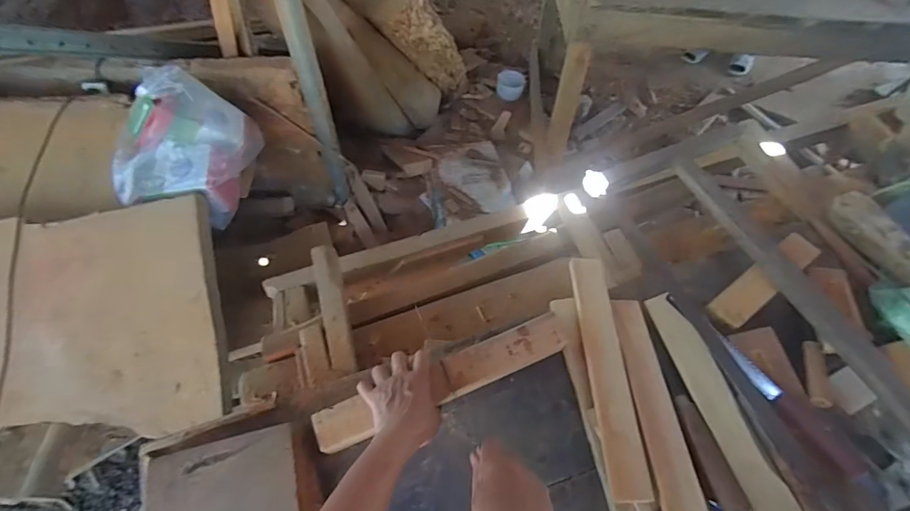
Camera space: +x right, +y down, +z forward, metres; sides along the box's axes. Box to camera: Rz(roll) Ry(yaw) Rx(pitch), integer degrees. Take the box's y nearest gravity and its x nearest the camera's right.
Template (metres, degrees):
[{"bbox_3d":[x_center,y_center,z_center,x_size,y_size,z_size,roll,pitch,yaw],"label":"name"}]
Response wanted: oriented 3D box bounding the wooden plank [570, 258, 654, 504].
[{"bbox_3d":[0.202,0.146,0.593,0.046,0.030,0.312,-1,57,-2],"label":"wooden plank"}]

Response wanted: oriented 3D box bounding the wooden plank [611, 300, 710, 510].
[{"bbox_3d":[0.252,0.199,0.560,0.053,0.015,0.317,-2,57,-3],"label":"wooden plank"}]

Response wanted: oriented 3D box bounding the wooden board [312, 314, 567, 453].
[{"bbox_3d":[-0.012,0.163,0.582,0.337,0.021,0.052,-21,60,-10],"label":"wooden board"}]

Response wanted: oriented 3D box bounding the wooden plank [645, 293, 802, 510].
[{"bbox_3d":[0.335,0.201,0.547,0.052,0.028,0.351,-10,58,-8],"label":"wooden plank"}]

